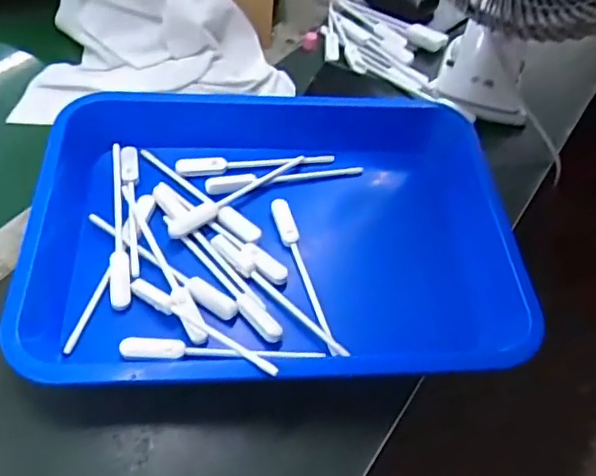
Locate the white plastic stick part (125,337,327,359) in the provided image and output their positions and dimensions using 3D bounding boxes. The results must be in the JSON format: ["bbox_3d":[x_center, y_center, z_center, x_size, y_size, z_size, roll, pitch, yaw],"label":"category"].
[{"bbox_3d":[-0.054,0.083,0.406,0.143,0.010,0.015,5,53,-4],"label":"white plastic stick part"}]

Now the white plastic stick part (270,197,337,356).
[{"bbox_3d":[0.003,0.026,0.449,0.014,0.015,0.142,-11,56,-15],"label":"white plastic stick part"}]

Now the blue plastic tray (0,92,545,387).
[{"bbox_3d":[-0.008,-0.019,0.464,0.382,0.050,0.281,0,54,-8],"label":"blue plastic tray"}]

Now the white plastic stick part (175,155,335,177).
[{"bbox_3d":[-0.039,-0.068,0.516,0.141,0.010,0.020,-6,55,-12],"label":"white plastic stick part"}]

